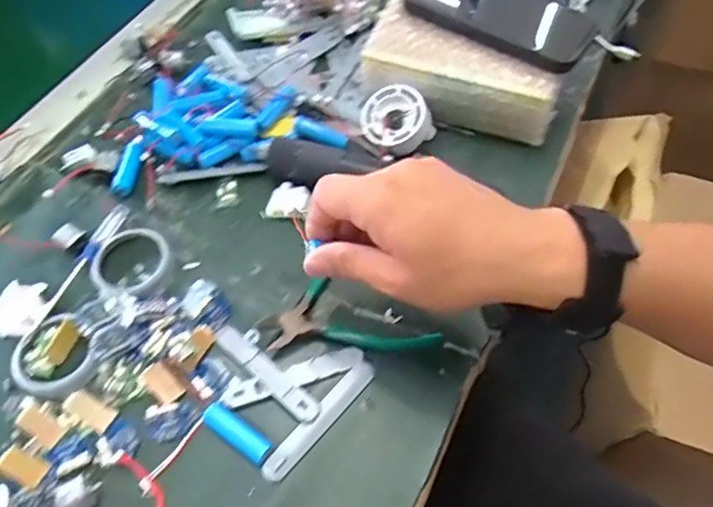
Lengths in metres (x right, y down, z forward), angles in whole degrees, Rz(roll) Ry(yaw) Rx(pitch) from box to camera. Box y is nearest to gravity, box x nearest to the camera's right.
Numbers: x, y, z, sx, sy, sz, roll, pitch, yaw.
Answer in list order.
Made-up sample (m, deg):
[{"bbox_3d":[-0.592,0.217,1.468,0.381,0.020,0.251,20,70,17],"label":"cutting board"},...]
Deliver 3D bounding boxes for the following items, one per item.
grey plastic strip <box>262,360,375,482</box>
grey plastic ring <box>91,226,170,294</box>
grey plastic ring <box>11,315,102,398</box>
[{"bbox_3d":[-0.023,0.106,0.369,0.016,0.005,0.095,37,64,19],"label":"grey plastic strip"},{"bbox_3d":[-0.170,0.006,0.427,0.055,0.012,0.057,1,58,-2],"label":"grey plastic ring"},{"bbox_3d":[-0.203,0.069,0.386,0.058,0.012,0.054,0,67,1],"label":"grey plastic ring"}]

